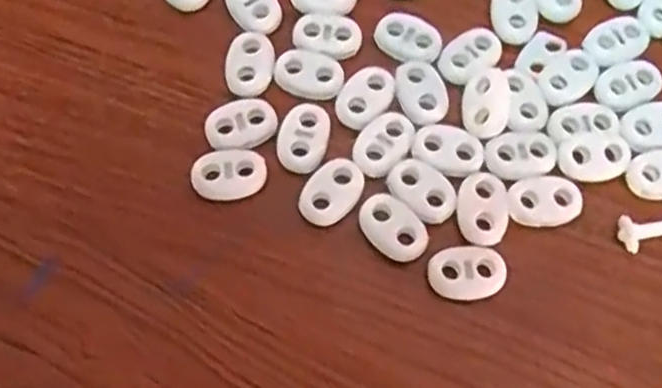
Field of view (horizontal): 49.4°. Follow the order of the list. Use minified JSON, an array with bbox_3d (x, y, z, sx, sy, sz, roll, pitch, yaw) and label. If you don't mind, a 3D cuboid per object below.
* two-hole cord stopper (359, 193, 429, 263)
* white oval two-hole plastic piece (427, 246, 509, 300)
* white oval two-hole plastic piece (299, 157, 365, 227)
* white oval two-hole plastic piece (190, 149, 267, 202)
[{"bbox_3d":[0.019,0.010,0.215,0.022,0.004,0.015,42,75,12],"label":"two-hole cord stopper"},{"bbox_3d":[0.040,0.023,0.213,0.023,0.004,0.015,0,70,-1],"label":"white oval two-hole plastic piece"},{"bbox_3d":[0.001,0.000,0.220,0.015,0.004,0.023,33,73,10],"label":"white oval two-hole plastic piece"},{"bbox_3d":[-0.031,-0.006,0.221,0.022,0.005,0.015,-9,71,-4],"label":"white oval two-hole plastic piece"}]

